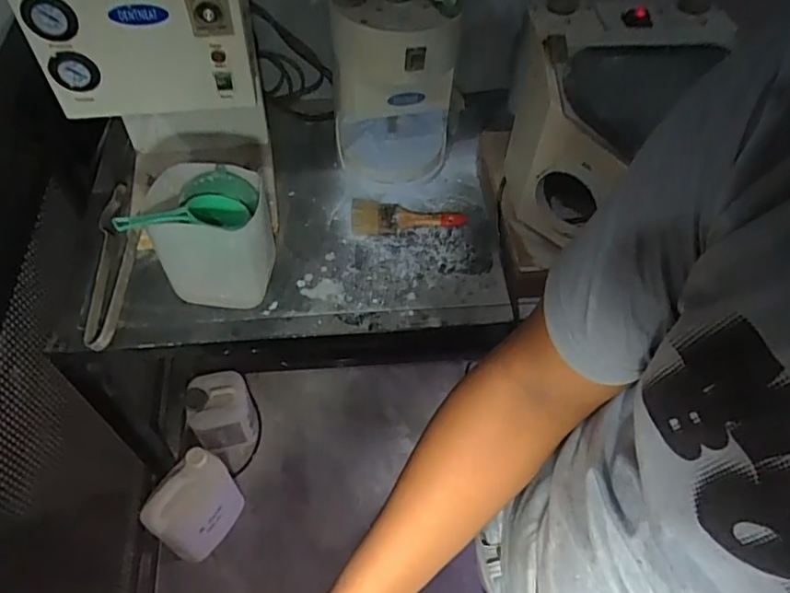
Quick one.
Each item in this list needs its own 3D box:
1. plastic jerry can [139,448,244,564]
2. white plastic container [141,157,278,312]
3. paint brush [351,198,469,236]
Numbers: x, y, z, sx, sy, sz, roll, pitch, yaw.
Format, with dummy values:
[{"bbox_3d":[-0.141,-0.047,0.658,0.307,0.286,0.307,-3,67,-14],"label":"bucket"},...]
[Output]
[{"bbox_3d":[-0.428,0.471,1.267,0.104,0.303,0.182,22,55,13],"label":"plastic jerry can"},{"bbox_3d":[-0.274,-0.085,0.860,0.171,0.174,0.123,-1,54,-4],"label":"white plastic container"},{"bbox_3d":[0.024,-0.139,1.016,0.200,0.030,0.075,2,53,-1],"label":"paint brush"}]

